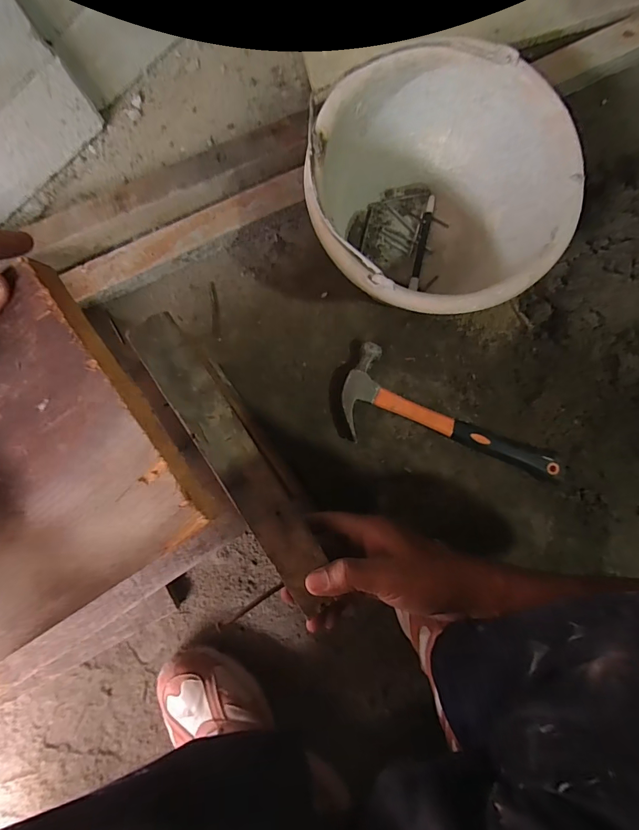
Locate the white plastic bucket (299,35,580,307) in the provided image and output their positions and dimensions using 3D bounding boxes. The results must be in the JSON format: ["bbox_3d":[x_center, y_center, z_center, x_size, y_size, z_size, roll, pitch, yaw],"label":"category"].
[{"bbox_3d":[0.117,-0.213,0.459,0.241,0.168,0.235,0,88,1],"label":"white plastic bucket"}]

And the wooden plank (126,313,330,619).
[{"bbox_3d":[-0.070,0.023,0.323,0.040,0.012,0.230,-32,89,0],"label":"wooden plank"}]

